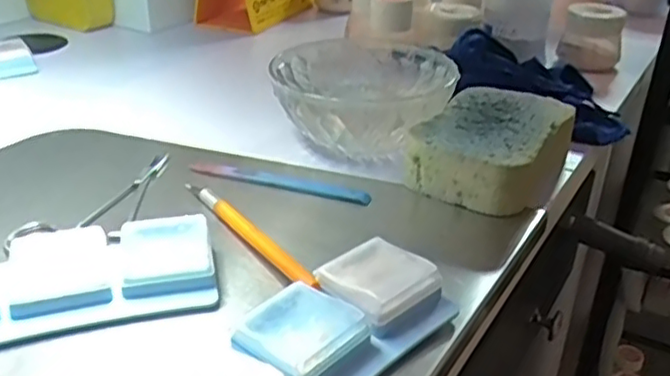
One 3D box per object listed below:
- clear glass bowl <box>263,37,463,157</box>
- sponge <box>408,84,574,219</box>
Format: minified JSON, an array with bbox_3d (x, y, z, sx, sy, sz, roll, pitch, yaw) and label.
[{"bbox_3d":[0.021,-0.059,0.448,0.116,0.049,0.114,1,30,0],"label":"clear glass bowl"},{"bbox_3d":[0.100,-0.028,0.413,0.076,0.031,0.115,18,34,28],"label":"sponge"}]

